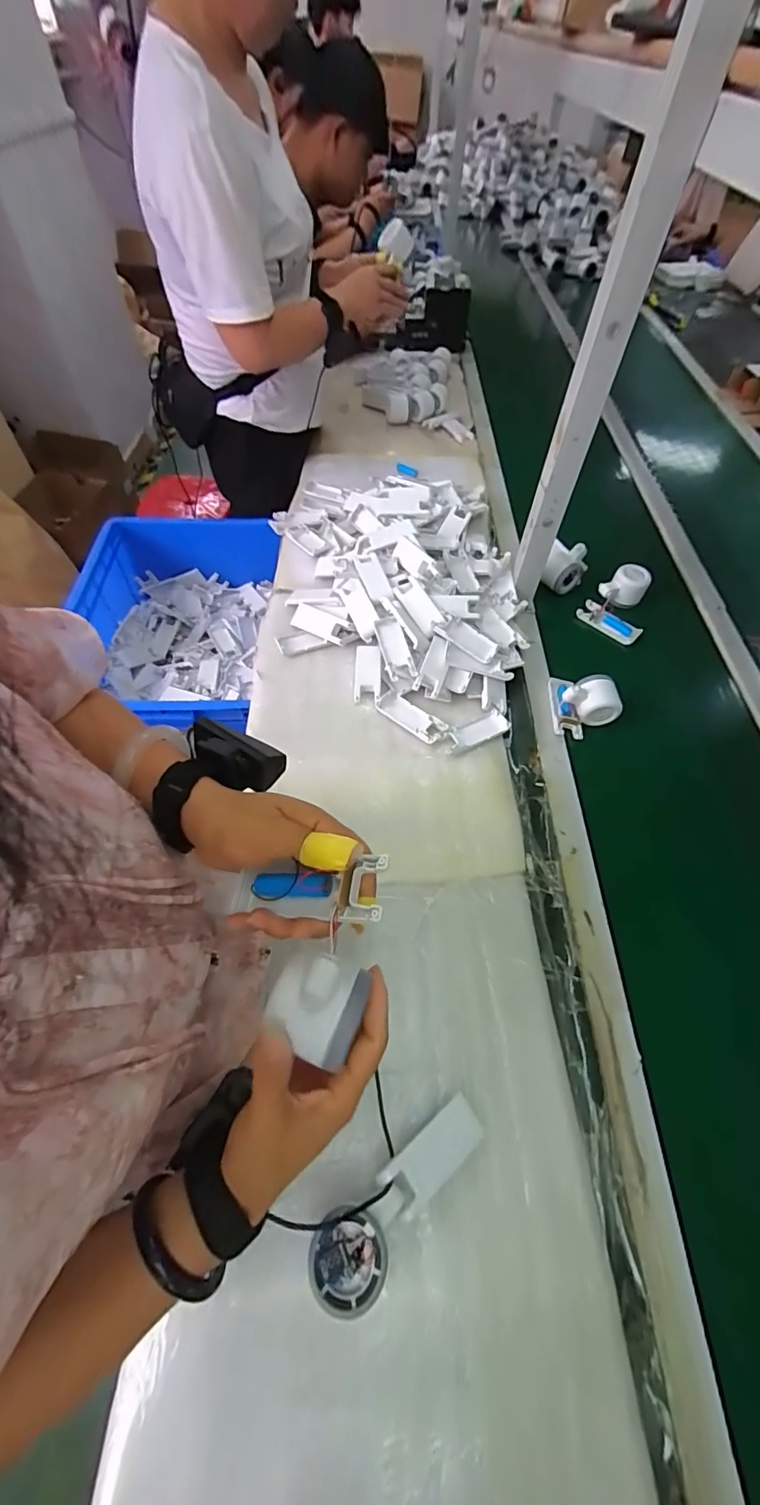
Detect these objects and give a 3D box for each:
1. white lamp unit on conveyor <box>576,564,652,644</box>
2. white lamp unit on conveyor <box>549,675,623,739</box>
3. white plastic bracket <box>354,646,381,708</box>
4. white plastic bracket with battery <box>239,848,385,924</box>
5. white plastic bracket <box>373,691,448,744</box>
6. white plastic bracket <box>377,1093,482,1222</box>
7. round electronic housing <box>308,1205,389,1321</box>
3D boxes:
[{"bbox_3d":[0.415,-0.263,0.817,0.101,0.050,0.127,30,61,14],"label":"white lamp unit on conveyor"},{"bbox_3d":[0.294,-0.074,0.687,0.084,0.055,0.098,4,58,-1],"label":"white lamp unit on conveyor"},{"bbox_3d":[-0.019,-0.118,0.715,0.042,0.009,0.098,-2,68,14],"label":"white plastic bracket"},{"bbox_3d":[-0.042,0.084,0.290,0.096,0.016,0.034,-7,57,18],"label":"white plastic bracket with battery"},{"bbox_3d":[0.043,-0.051,0.679,0.106,0.015,0.038,37,63,17],"label":"white plastic bracket"},{"bbox_3d":[0.047,0.345,0.410,0.098,0.012,0.038,-21,61,-33],"label":"white plastic bracket"},{"bbox_3d":[-0.023,0.375,0.353,0.057,0.017,0.052,2,56,-2],"label":"round electronic housing"}]

